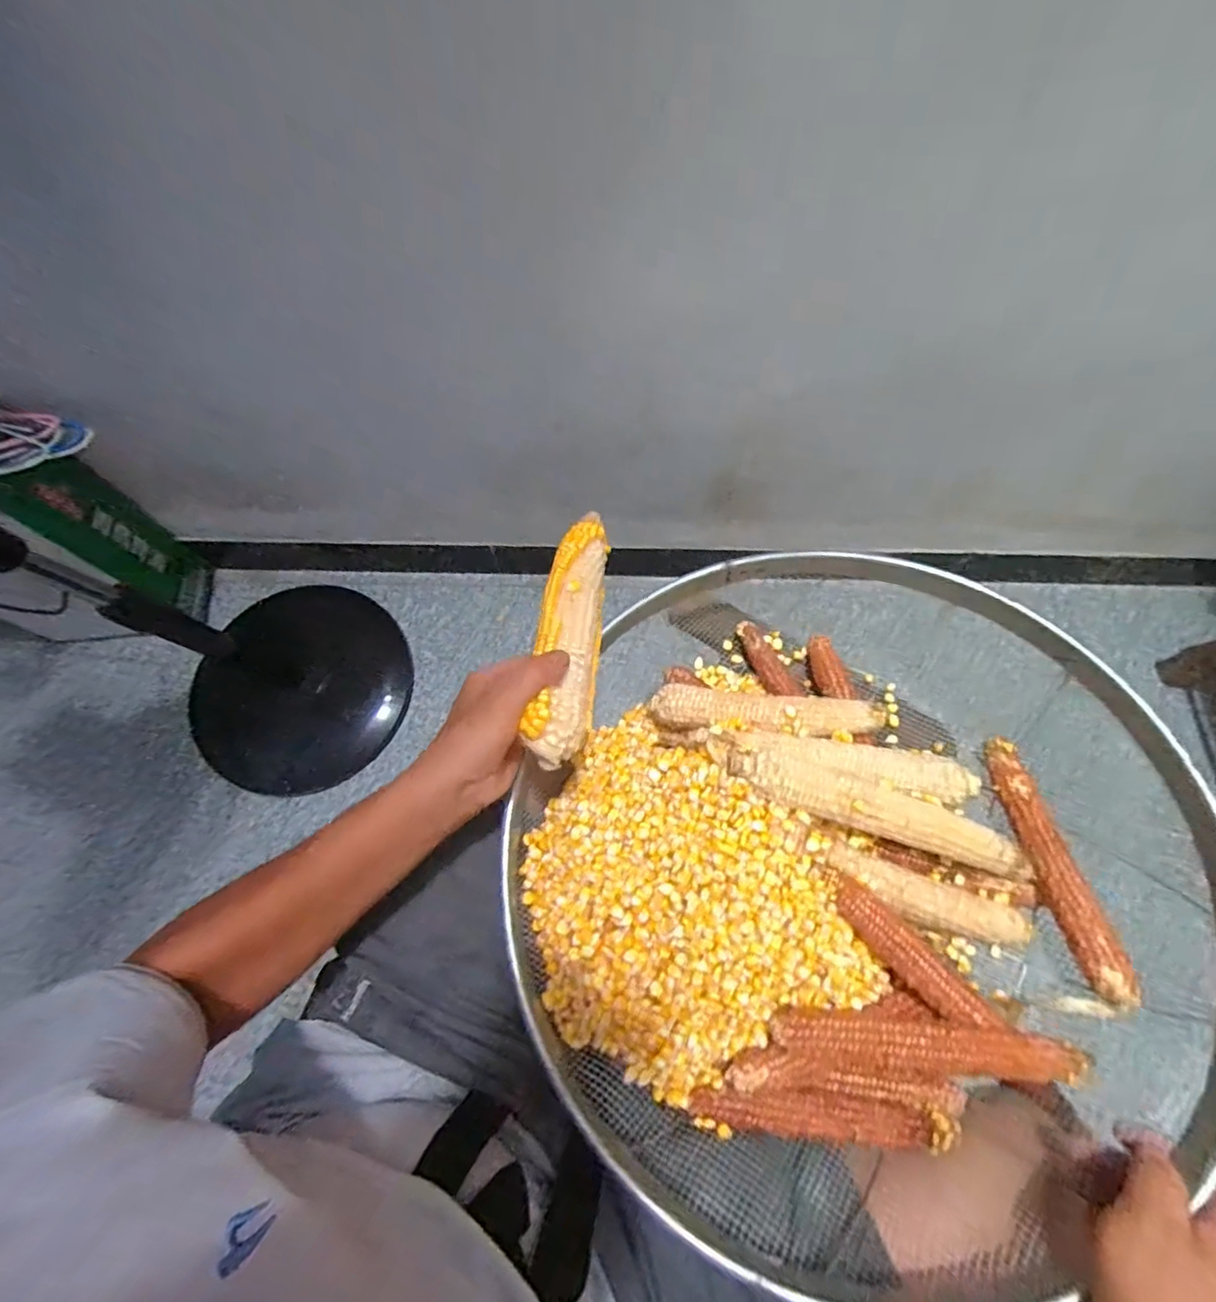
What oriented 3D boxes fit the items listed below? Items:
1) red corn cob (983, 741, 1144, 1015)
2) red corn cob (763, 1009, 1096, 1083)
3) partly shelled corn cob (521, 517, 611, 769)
[{"bbox_3d":[0.349,0.164,0.461,0.027,0.022,0.198,-4,56,-2],"label":"red corn cob"},{"bbox_3d":[0.216,0.278,0.401,0.198,0.029,0.041,6,70,2],"label":"red corn cob"},{"bbox_3d":[-0.029,-0.024,0.456,0.047,0.036,0.231,5,57,1],"label":"partly shelled corn cob"}]

